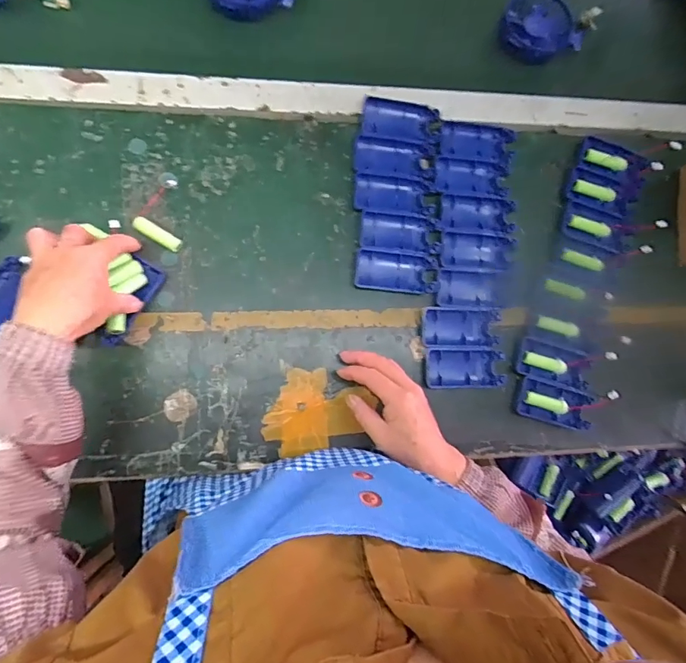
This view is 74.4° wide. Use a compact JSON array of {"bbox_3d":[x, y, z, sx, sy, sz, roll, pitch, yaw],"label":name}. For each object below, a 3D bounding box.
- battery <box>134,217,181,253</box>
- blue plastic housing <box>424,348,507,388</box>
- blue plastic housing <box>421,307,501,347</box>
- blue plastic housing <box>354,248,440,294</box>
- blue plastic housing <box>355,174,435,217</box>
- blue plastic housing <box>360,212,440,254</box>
[{"bbox_3d":[-0.199,-0.104,0.486,0.053,0.012,0.017,33,79,-3],"label":"battery"},{"bbox_3d":[0.141,0.042,0.520,0.092,0.015,0.045,1,82,-8],"label":"blue plastic housing"},{"bbox_3d":[0.136,-0.004,0.525,0.088,0.016,0.045,1,82,-8],"label":"blue plastic housing"},{"bbox_3d":[0.061,-0.068,0.523,0.093,0.019,0.046,6,81,-8],"label":"blue plastic housing"},{"bbox_3d":[0.058,-0.161,0.531,0.086,0.018,0.049,5,82,-8],"label":"blue plastic housing"},{"bbox_3d":[0.066,-0.115,0.530,0.089,0.021,0.043,6,81,-8],"label":"blue plastic housing"}]

